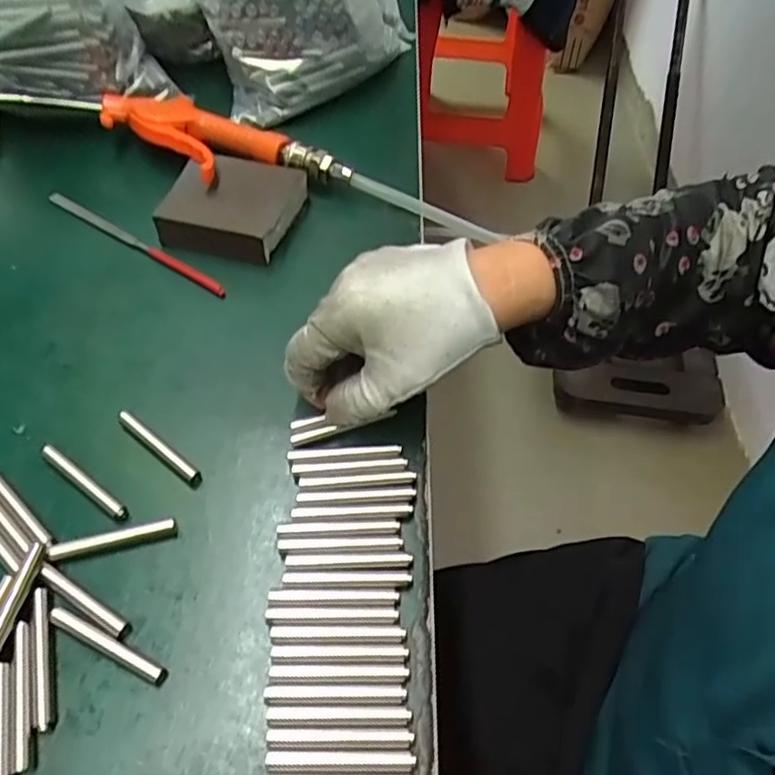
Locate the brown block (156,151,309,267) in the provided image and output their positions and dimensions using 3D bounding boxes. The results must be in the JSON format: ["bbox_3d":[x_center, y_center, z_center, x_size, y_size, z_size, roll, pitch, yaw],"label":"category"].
[{"bbox_3d":[-0.101,-0.119,0.409,0.080,0.031,0.064,12,56,7],"label":"brown block"}]

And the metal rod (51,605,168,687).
[{"bbox_3d":[-0.121,0.111,0.270,0.059,0.007,0.008,23,58,14],"label":"metal rod"}]

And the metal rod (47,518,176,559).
[{"bbox_3d":[-0.130,0.071,0.297,0.057,0.008,0.008,-11,56,-9],"label":"metal rod"}]

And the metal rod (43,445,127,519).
[{"bbox_3d":[-0.151,0.047,0.313,0.058,0.006,0.006,32,60,19],"label":"metal rod"}]

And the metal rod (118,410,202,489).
[{"bbox_3d":[-0.118,0.031,0.325,0.060,0.004,0.007,35,61,21],"label":"metal rod"}]

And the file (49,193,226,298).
[{"bbox_3d":[-0.166,-0.095,0.406,0.155,0.007,0.007,29,59,18],"label":"file"}]

